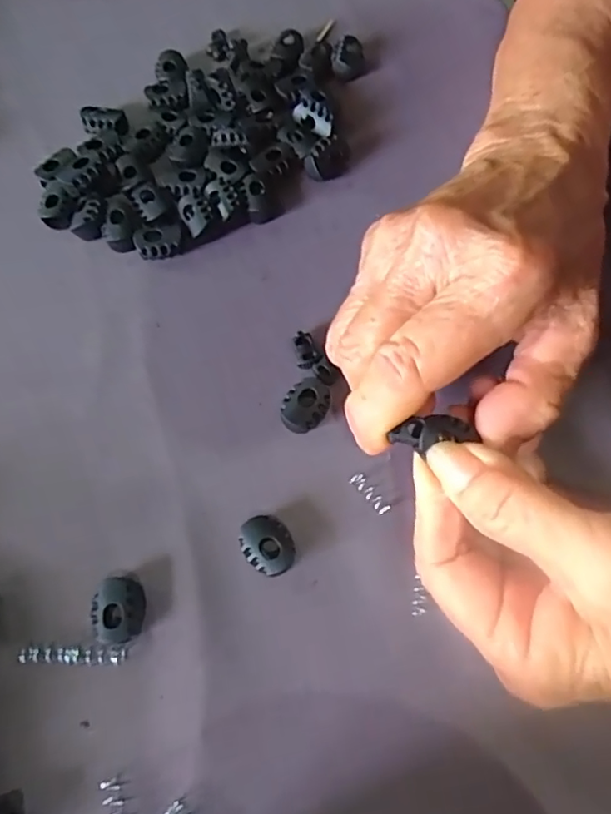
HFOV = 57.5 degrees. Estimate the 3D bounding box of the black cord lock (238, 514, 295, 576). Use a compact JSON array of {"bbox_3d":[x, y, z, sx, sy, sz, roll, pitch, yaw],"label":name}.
[{"bbox_3d":[-0.014,0.051,0.204,0.017,0.010,0.022,-33,72,-11],"label":"black cord lock"}]

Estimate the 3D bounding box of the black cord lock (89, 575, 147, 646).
[{"bbox_3d":[-0.066,0.072,0.196,0.019,0.010,0.022,-21,70,-7],"label":"black cord lock"}]

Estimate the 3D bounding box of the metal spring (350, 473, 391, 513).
[{"bbox_3d":[0.025,0.033,0.211,0.006,0.004,0.018,-40,73,-13],"label":"metal spring"}]

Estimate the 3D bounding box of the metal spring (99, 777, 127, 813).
[{"bbox_3d":[-0.061,0.128,0.177,0.007,0.004,0.017,-22,70,-8],"label":"metal spring"}]

